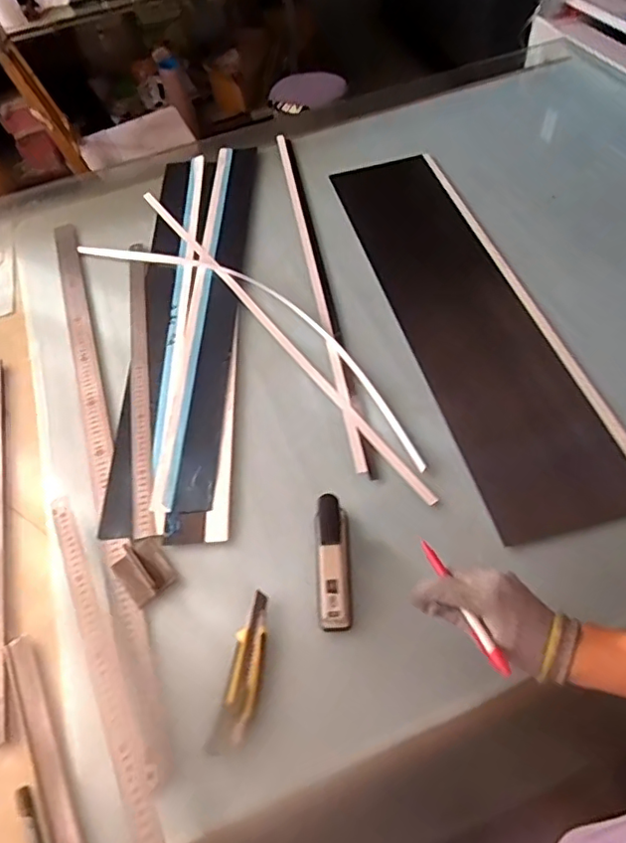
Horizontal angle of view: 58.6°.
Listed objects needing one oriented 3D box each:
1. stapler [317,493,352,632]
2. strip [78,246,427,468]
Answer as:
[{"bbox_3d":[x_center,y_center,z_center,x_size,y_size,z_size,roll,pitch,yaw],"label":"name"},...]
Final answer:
[{"bbox_3d":[0.023,0.164,0.657,0.040,0.060,0.151,-2,56,3],"label":"stapler"},{"bbox_3d":[-0.111,-0.184,0.930,0.787,0.015,0.145,31,65,26],"label":"strip"}]

